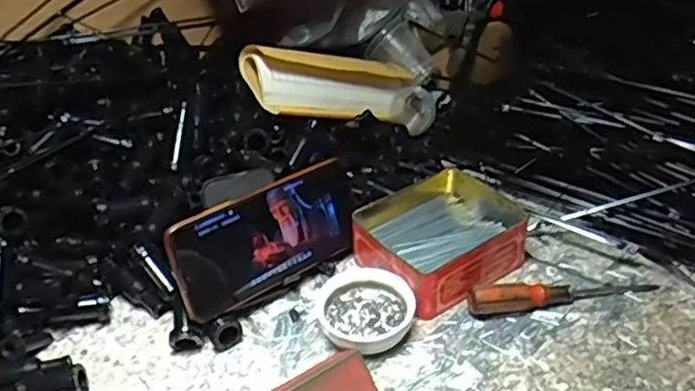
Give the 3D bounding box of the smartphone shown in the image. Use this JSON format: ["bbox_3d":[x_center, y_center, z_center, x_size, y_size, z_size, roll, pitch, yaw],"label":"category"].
[{"bbox_3d":[-0.061,0.033,0.521,0.164,0.078,0.013,-25,19,-34],"label":"smartphone"}]

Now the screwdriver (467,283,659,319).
[{"bbox_3d":[0.169,0.073,0.511,0.150,0.024,0.017,-9,36,-7],"label":"screwdriver"}]

